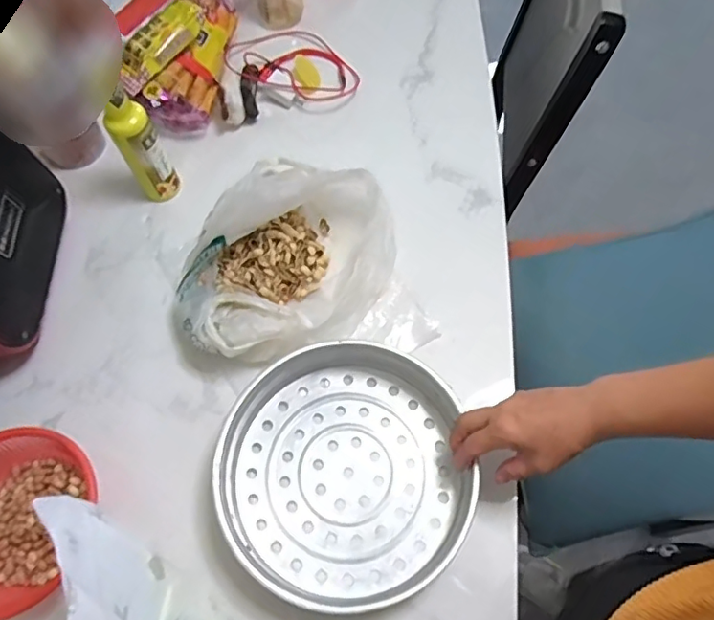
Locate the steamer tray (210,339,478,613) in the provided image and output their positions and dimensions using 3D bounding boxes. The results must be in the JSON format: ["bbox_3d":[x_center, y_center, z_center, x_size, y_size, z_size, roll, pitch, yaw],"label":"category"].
[{"bbox_3d":[-0.013,0.163,0.578,0.247,0.073,0.236,-22,66,-8],"label":"steamer tray"}]

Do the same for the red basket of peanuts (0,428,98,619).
[{"bbox_3d":[-0.362,0.212,0.580,0.175,0.059,0.179,24,68,13],"label":"red basket of peanuts"}]

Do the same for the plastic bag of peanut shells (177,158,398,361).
[{"bbox_3d":[-0.092,-0.060,0.684,0.236,0.092,0.276,25,68,13],"label":"plastic bag of peanut shells"}]

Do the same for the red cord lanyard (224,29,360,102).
[{"bbox_3d":[-0.099,-0.390,0.877,0.218,0.031,0.160,17,54,6],"label":"red cord lanyard"}]

